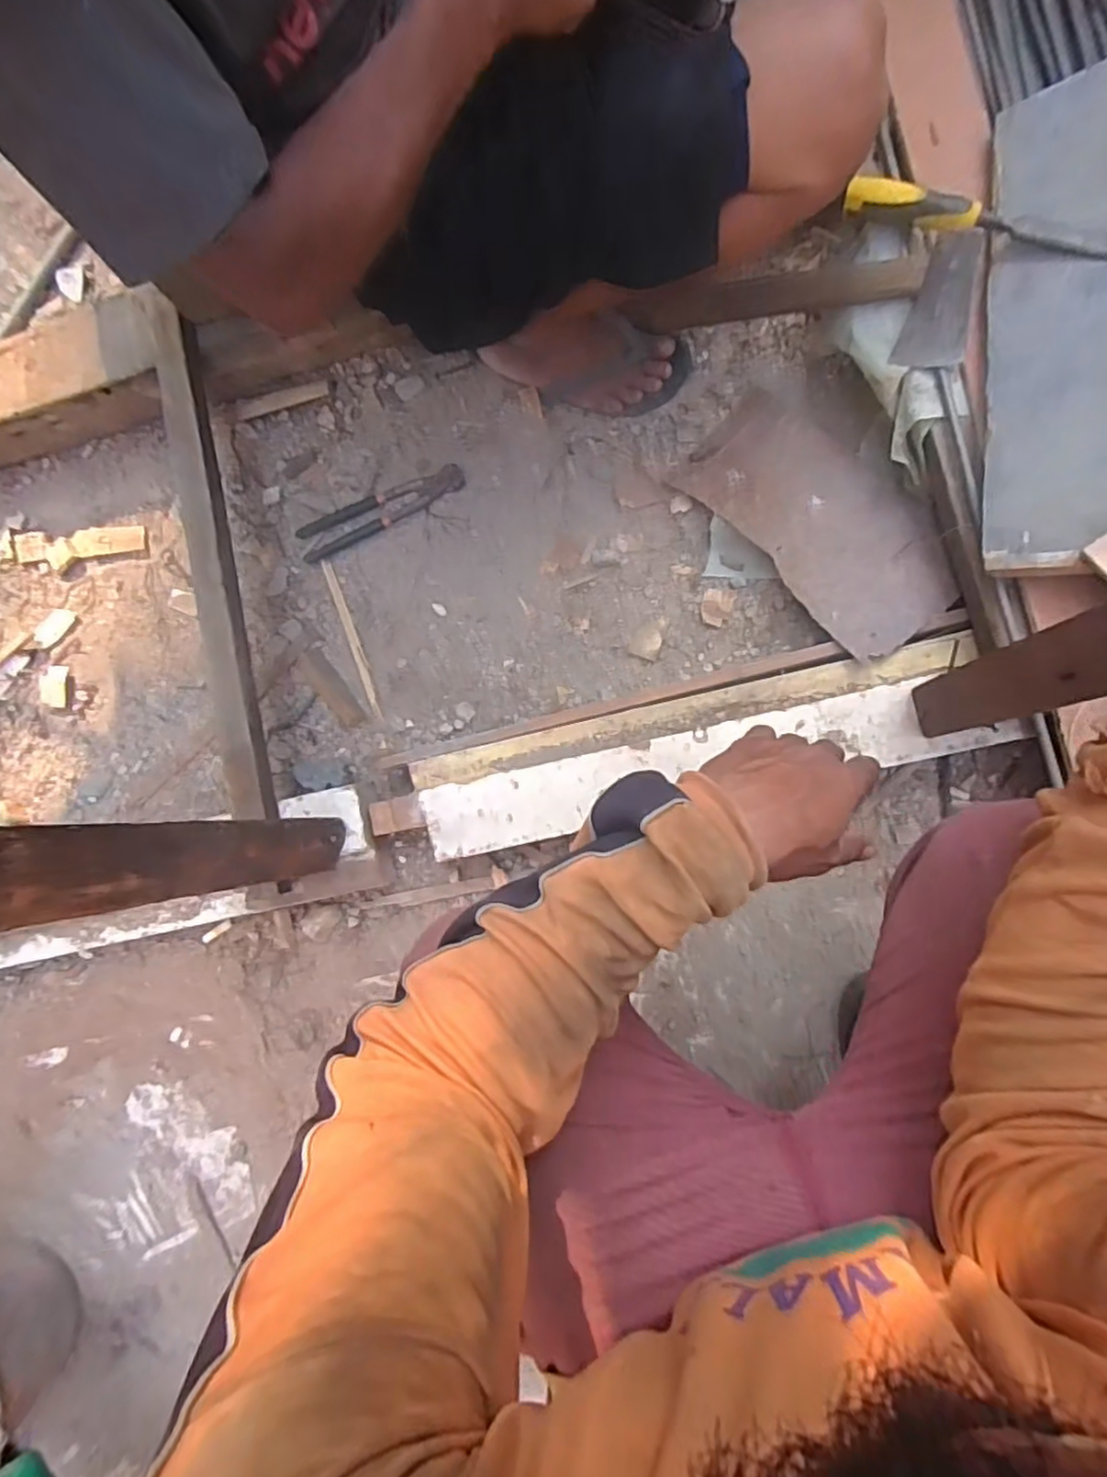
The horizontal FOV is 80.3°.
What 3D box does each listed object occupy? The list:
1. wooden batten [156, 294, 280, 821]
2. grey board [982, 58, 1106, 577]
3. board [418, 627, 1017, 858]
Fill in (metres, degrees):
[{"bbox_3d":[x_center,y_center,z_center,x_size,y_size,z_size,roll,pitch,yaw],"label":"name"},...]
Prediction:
[{"bbox_3d":[-0.374,-0.175,0.723,0.050,0.045,0.538,-12,83,6],"label":"wooden batten"},{"bbox_3d":[0.478,-0.384,0.583,0.152,0.017,0.482,2,83,27],"label":"grey board"},{"bbox_3d":[0.143,0.013,0.681,0.578,0.026,0.114,-13,83,7],"label":"board"}]

